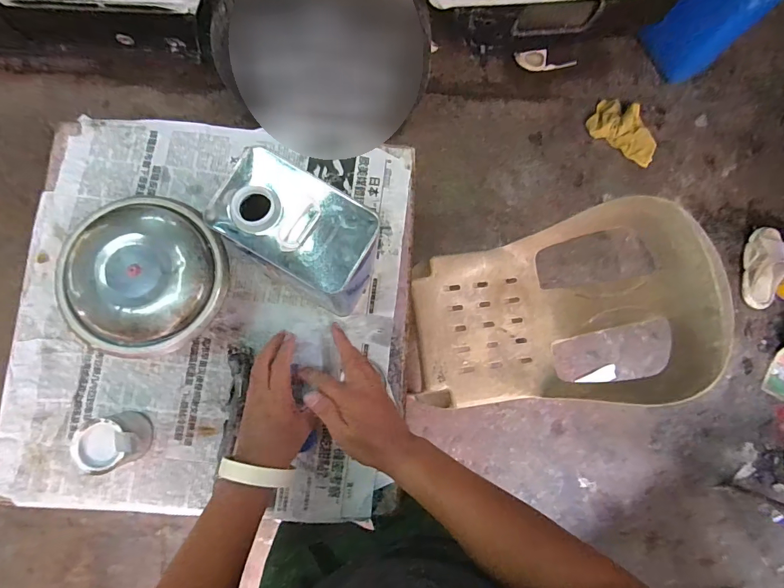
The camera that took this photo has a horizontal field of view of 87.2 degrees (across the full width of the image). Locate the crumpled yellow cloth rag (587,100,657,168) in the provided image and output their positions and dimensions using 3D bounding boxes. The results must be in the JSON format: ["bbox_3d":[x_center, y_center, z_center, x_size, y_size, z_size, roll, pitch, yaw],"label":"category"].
[{"bbox_3d":[0.893,-0.628,1.571,0.285,0.073,0.172,27,82,3],"label":"crumpled yellow cloth rag"}]

